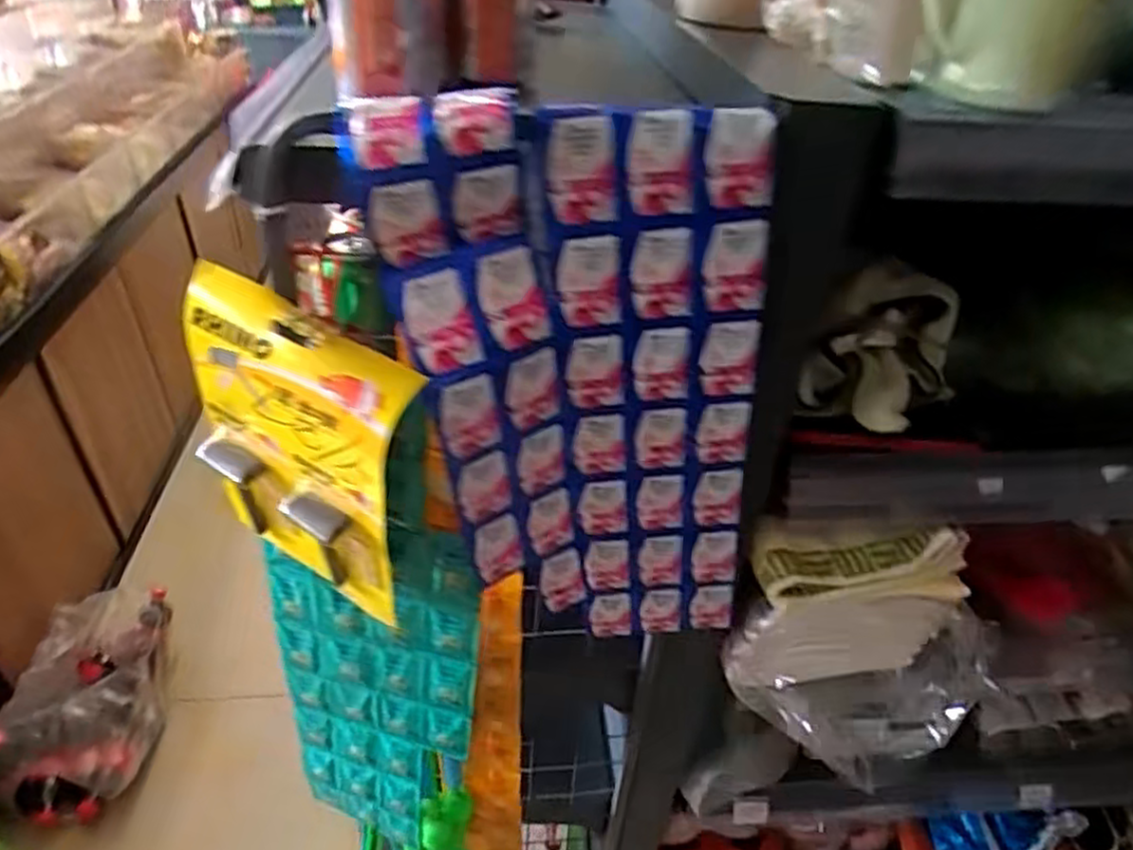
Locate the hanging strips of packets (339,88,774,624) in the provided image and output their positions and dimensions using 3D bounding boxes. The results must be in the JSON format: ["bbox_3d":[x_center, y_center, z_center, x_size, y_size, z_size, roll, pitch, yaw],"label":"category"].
[{"bbox_3d":[0.025,0.008,0.535,0.232,0.477,0.041,-11,38,-3],"label":"hanging strips of packets"}]

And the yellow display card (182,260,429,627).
[{"bbox_3d":[-0.181,0.022,0.508,0.165,0.223,0.064,21,41,20],"label":"yellow display card"}]

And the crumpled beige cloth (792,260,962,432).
[{"bbox_3d":[0.266,-0.063,0.612,0.090,0.106,0.128,29,45,29],"label":"crumpled beige cloth"}]

